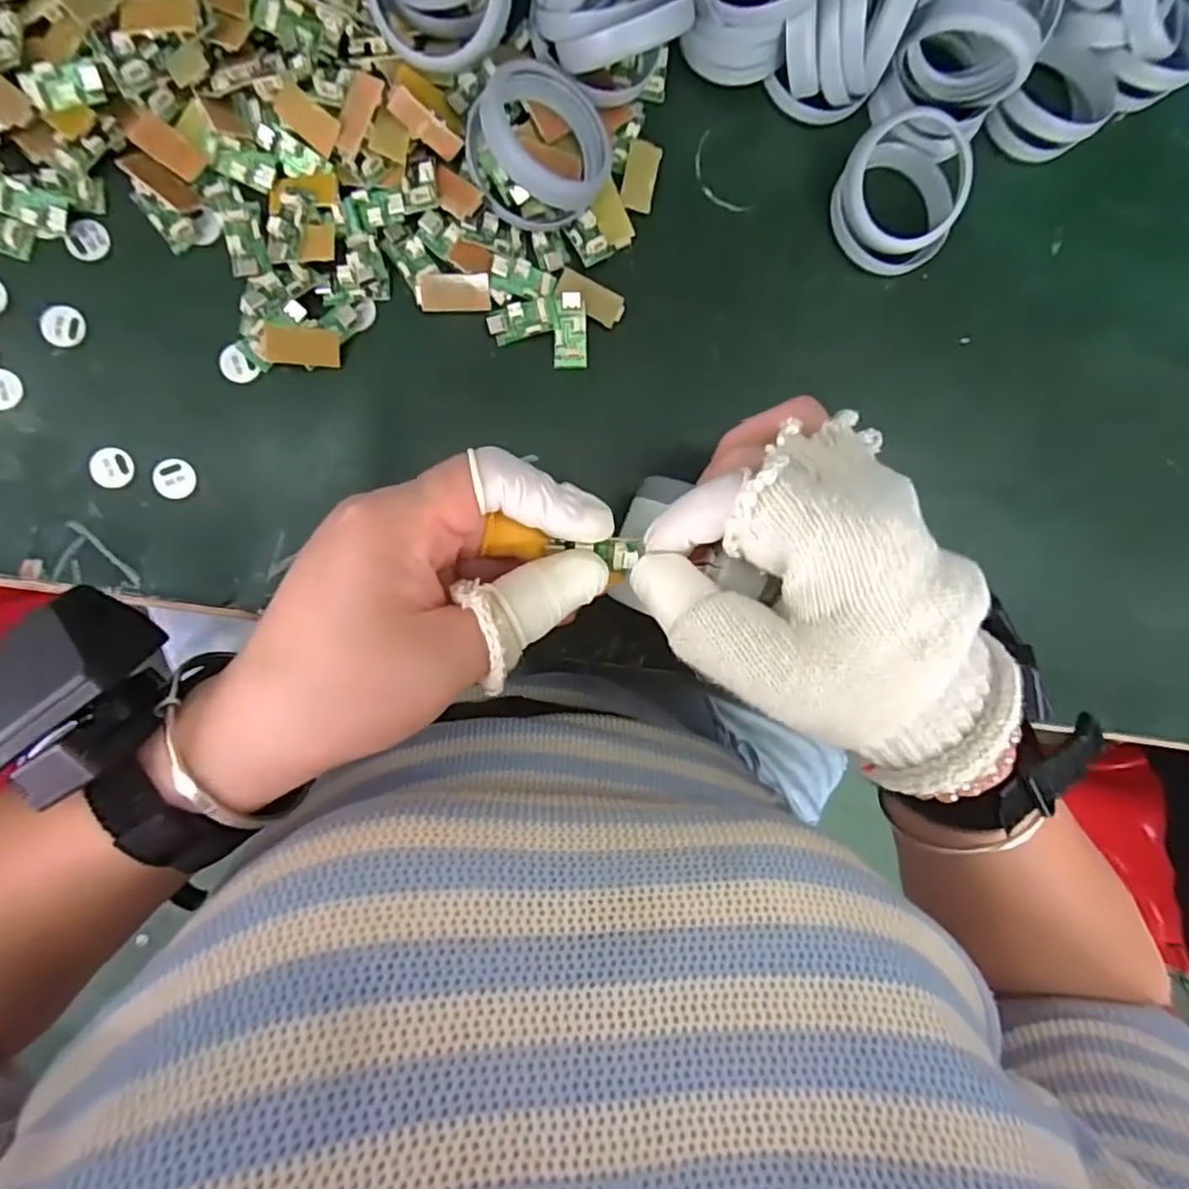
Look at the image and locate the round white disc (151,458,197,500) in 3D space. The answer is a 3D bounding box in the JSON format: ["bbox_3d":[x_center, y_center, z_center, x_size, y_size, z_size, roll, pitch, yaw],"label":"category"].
[{"bbox_3d":[-0.185,-0.051,0.287,0.018,0.004,0.017,0,90,-8],"label":"round white disc"}]

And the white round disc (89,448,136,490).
[{"bbox_3d":[-0.210,-0.055,0.285,0.017,0.004,0.018,1,86,-13],"label":"white round disc"}]

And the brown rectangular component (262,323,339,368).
[{"bbox_3d":[-0.128,-0.109,0.286,0.031,0.004,0.015,2,102,-12],"label":"brown rectangular component"}]

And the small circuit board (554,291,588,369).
[{"bbox_3d":[-0.011,-0.123,0.305,0.015,0.004,0.033,0,104,-8],"label":"small circuit board"}]

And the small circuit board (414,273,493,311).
[{"bbox_3d":[-0.063,-0.135,0.292,0.032,0.005,0.015,-7,91,-7],"label":"small circuit board"}]

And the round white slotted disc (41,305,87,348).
[{"bbox_3d":[-0.231,-0.117,0.283,0.016,0.004,0.017,0,90,-8],"label":"round white slotted disc"}]

